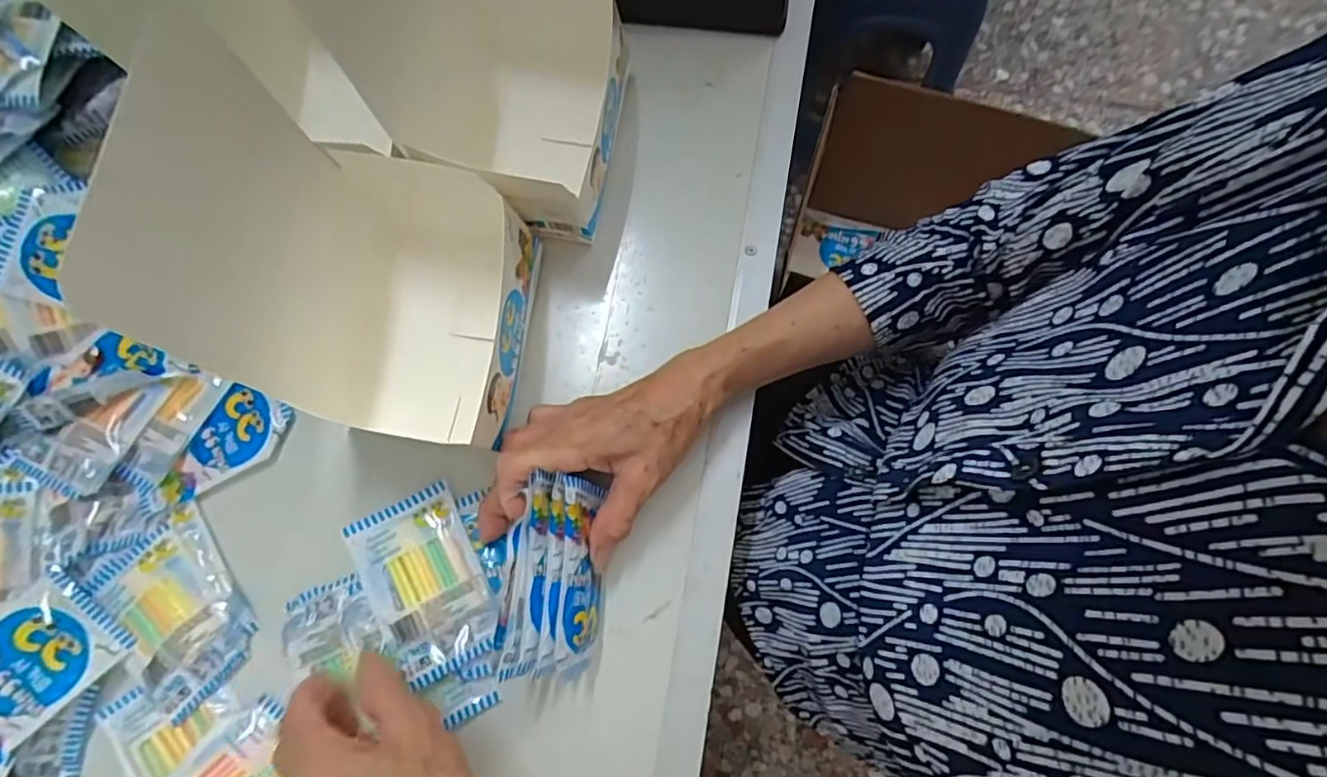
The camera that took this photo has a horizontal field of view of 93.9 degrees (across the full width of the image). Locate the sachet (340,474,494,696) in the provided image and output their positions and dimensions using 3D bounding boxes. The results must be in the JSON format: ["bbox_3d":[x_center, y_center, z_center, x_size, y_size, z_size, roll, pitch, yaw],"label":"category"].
[{"bbox_3d":[-0.141,0.114,0.368,0.064,0.015,0.101,-27,78,-6],"label":"sachet"}]

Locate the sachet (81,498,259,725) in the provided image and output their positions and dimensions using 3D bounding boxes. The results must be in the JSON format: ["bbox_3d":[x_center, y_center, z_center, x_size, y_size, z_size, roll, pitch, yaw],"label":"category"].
[{"bbox_3d":[-0.289,0.132,0.370,0.068,0.010,0.104,-38,79,-8],"label":"sachet"}]

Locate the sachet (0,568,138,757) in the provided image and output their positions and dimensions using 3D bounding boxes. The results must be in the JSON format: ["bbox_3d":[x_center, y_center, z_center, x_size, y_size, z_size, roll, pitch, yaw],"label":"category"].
[{"bbox_3d":[-0.361,0.160,0.338,0.061,0.007,0.102,43,63,-2],"label":"sachet"}]

